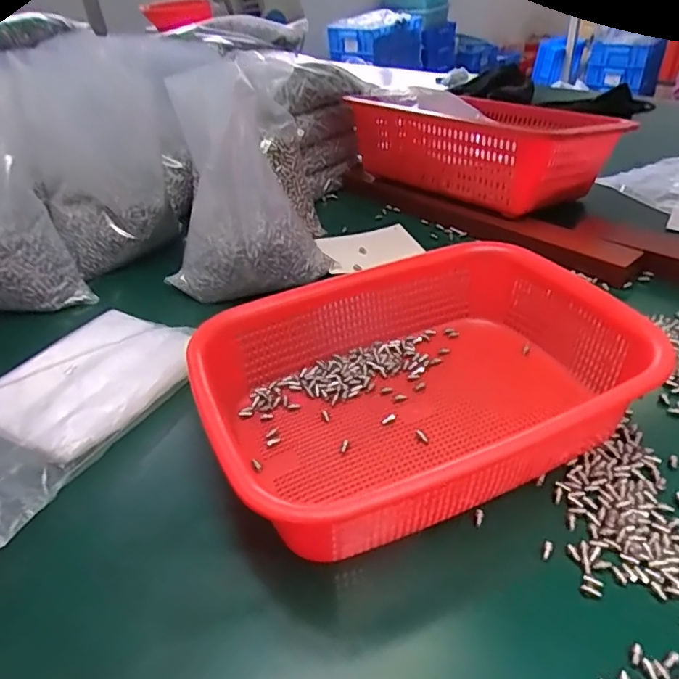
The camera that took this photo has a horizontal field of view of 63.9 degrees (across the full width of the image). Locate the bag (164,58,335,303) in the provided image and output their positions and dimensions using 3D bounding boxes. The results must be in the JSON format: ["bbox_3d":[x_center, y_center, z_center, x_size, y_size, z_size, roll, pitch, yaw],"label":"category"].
[{"bbox_3d":[-0.101,-0.139,0.501,0.151,0.204,0.091,-1,37,7],"label":"bag"}]

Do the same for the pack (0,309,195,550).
[{"bbox_3d":[-0.231,0.055,0.437,0.159,0.025,0.225,16,43,27],"label":"pack"}]

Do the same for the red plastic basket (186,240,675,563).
[{"bbox_3d":[0.054,0.027,0.379,0.282,0.073,0.202,-22,40,-20],"label":"red plastic basket"}]

